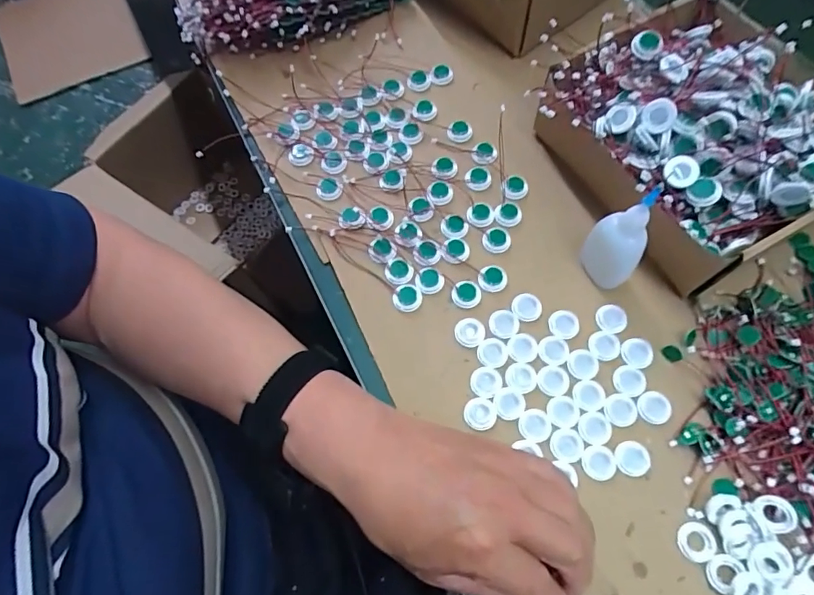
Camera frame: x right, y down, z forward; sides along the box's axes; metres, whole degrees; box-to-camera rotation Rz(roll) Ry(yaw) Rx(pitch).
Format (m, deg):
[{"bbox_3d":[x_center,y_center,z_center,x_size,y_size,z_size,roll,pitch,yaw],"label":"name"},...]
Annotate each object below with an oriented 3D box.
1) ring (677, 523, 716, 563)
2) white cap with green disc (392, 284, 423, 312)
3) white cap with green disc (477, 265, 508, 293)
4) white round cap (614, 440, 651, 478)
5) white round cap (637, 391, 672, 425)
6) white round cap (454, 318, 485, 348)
[{"bbox_3d":[0.188,0.158,0.315,0.022,0.004,0.023,-1,65,2],"label":"ring"},{"bbox_3d":[0.000,0.000,0.388,0.023,0.004,0.024,-1,65,2],"label":"white cap with green disc"},{"bbox_3d":[0.069,-0.016,0.392,0.023,0.004,0.021,-1,65,2],"label":"white cap with green disc"},{"bbox_3d":[0.156,0.111,0.336,0.023,0.004,0.023,-1,65,2],"label":"white round cap"},{"bbox_3d":[0.177,0.079,0.349,0.023,0.004,0.023,-1,65,2],"label":"white round cap"},{"bbox_3d":[0.049,0.026,0.376,0.023,0.004,0.022,-1,65,2],"label":"white round cap"}]

